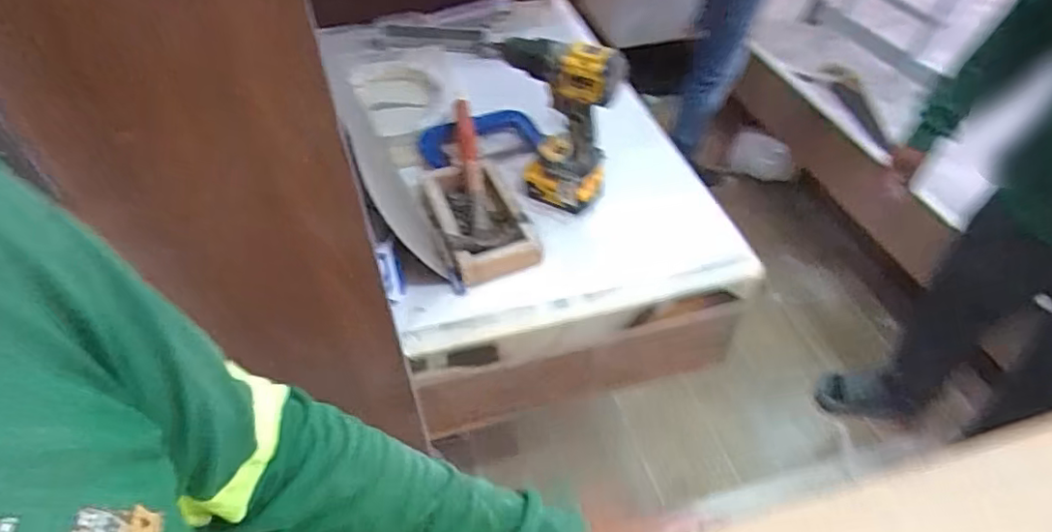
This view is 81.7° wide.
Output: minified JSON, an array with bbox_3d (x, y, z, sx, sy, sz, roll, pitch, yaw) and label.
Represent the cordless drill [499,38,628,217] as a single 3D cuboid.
[{"bbox_3d":[0.049,-0.211,0.872,0.100,0.232,0.150,-27,53,-22],"label":"cordless drill"}]

